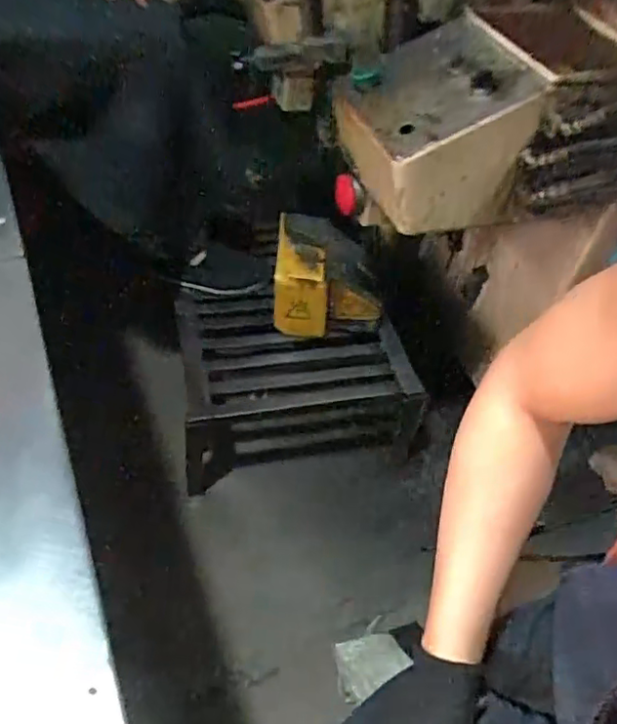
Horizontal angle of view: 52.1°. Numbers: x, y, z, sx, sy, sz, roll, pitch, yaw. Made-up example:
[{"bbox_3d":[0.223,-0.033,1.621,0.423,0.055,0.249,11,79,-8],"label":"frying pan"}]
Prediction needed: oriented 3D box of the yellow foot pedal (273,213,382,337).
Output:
[{"bbox_3d":[0.045,-0.172,1.314,0.229,0.184,0.221,7,47,-4],"label":"yellow foot pedal"}]

